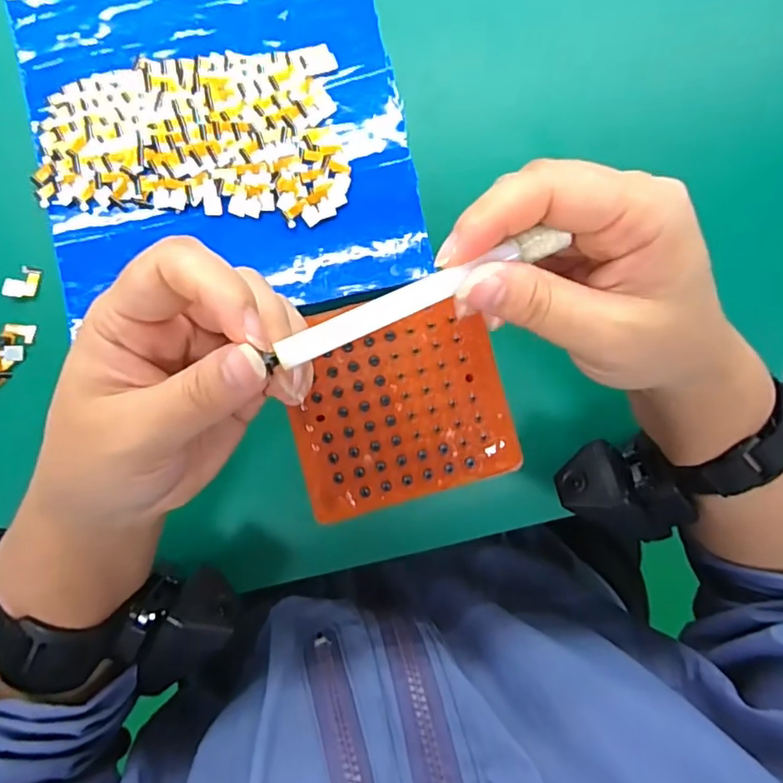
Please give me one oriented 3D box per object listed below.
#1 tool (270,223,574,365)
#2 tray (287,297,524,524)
[{"bbox_3d":[0.012,-0.031,0.177,0.094,0.004,0.009,-25,90,-12],"label":"tool"},{"bbox_3d":[0.004,0.003,0.240,0.089,0.004,0.082,-14,90,-3],"label":"tray"}]

